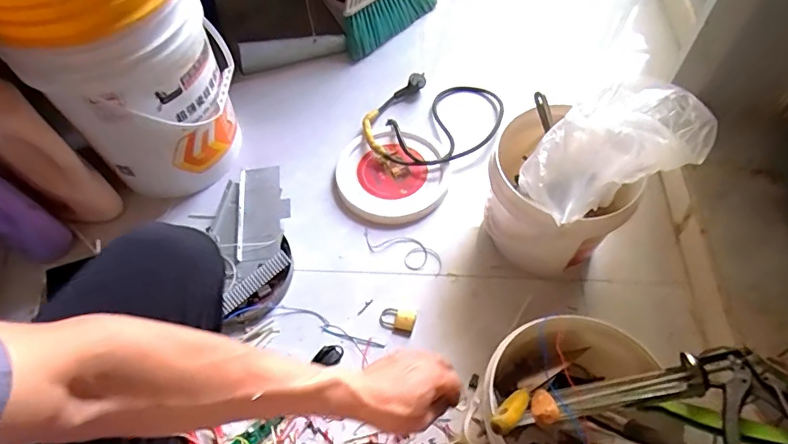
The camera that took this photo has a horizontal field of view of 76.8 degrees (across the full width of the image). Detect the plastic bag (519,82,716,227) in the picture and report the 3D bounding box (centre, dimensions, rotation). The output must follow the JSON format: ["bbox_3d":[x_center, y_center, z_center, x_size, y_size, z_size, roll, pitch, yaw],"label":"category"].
[{"bbox_3d":[0.330,-0.121,0.712,0.288,0.111,0.135,-24,60,-12],"label":"plastic bag"}]

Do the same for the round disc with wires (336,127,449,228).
[{"bbox_3d":[-0.006,-0.095,0.983,0.204,0.035,0.225,-11,58,-4],"label":"round disc with wires"}]

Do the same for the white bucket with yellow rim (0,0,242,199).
[{"bbox_3d":[-0.447,-0.281,0.855,0.282,0.469,0.276,-25,60,-12],"label":"white bucket with yellow rim"}]

